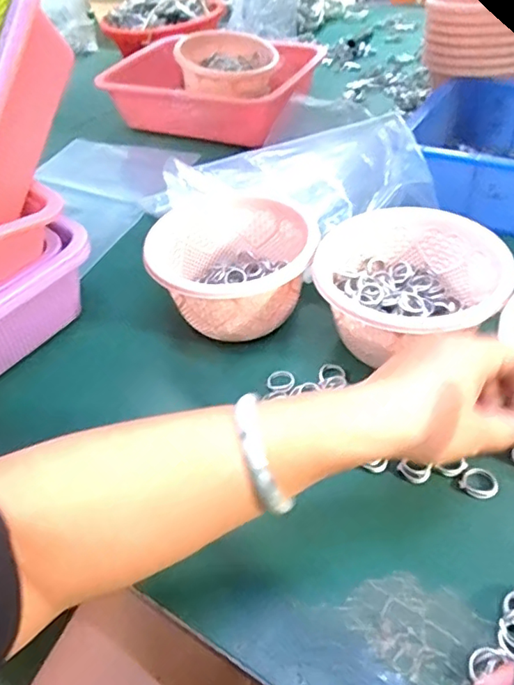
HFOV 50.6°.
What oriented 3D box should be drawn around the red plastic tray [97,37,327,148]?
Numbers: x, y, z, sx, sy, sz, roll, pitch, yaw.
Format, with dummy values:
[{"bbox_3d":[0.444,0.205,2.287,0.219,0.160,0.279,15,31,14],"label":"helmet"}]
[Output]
[{"bbox_3d":[-0.071,-0.398,0.857,0.321,0.088,0.184,11,48,17],"label":"red plastic tray"}]

